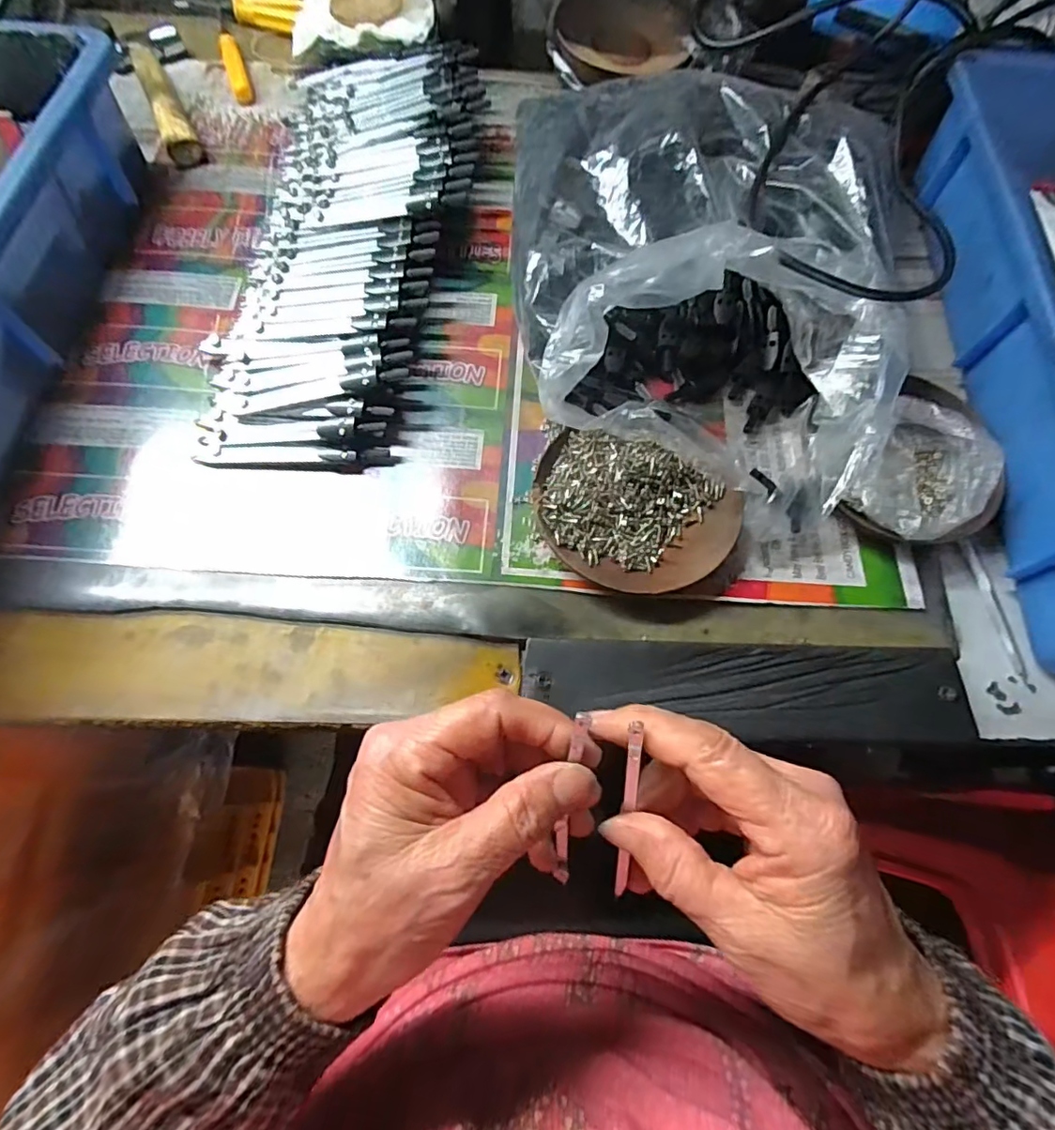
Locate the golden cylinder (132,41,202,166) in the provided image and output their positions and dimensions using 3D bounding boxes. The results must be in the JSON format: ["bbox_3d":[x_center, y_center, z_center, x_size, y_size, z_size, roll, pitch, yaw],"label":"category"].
[{"bbox_3d":[-0.289,-0.369,0.436,0.022,0.017,0.137,-26,71,-12],"label":"golden cylinder"}]

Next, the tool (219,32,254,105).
[{"bbox_3d":[-0.240,-0.410,0.452,0.015,0.015,0.075,-20,70,-10],"label":"tool"}]

